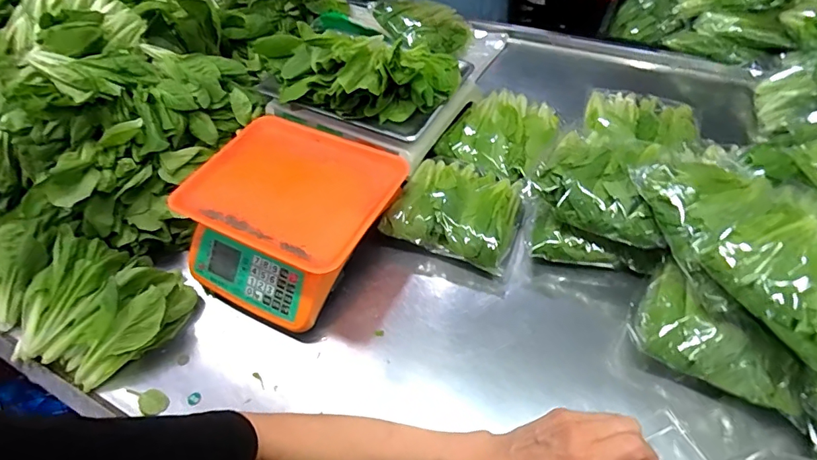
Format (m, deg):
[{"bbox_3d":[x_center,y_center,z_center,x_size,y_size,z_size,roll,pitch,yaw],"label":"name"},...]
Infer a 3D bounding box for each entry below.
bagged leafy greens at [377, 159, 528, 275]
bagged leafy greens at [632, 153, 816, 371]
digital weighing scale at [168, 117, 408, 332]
[{"bbox_3d":[0.080,-0.030,0.731,0.193,0.069,0.169,17,55,17],"label":"bagged leafy greens"},{"bbox_3d":[0.429,0.018,0.518,0.189,0.060,0.310,-16,53,-8],"label":"bagged leafy greens"},{"bbox_3d":[-0.182,-0.021,0.709,0.285,0.121,0.285,22,57,20],"label":"digital weighing scale"}]

